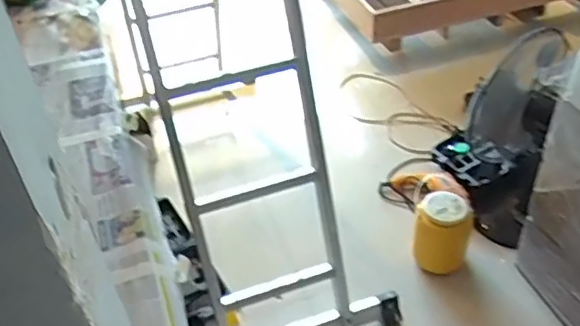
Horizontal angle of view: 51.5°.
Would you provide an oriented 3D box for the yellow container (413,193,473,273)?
[{"bbox_3d":[0.441,0.207,1.735,0.155,0.210,0.144,8,43,17],"label":"yellow container"}]

